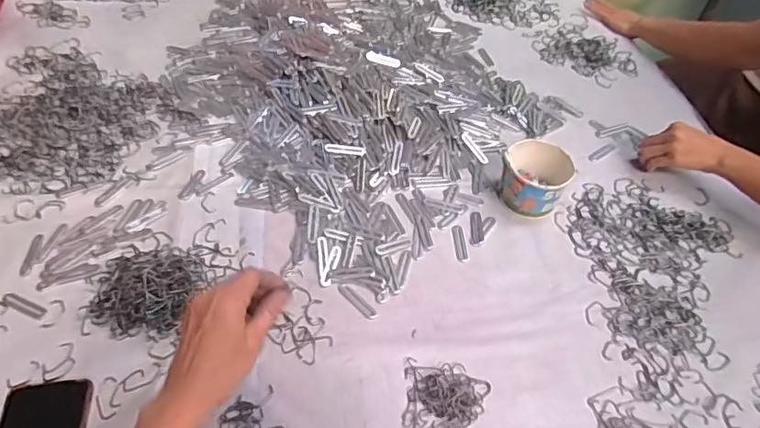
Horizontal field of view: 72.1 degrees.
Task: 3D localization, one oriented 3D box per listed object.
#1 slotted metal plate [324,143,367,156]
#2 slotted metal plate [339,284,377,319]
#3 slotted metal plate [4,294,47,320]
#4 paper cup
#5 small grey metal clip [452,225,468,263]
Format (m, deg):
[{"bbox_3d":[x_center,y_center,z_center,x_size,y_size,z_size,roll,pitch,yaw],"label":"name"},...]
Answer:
[{"bbox_3d":[-0.050,-0.093,0.758,0.060,0.004,0.013,7,85,-1],"label":"slotted metal plate"},{"bbox_3d":[-0.026,0.102,0.617,0.058,0.004,0.012,39,57,25],"label":"slotted metal plate"},{"bbox_3d":[-0.400,0.104,0.589,0.054,0.005,0.012,21,51,12],"label":"slotted metal plate"},{"bbox_3d":[0.212,-0.046,0.723,0.090,0.069,0.084,3,50,-3],"label":"paper cup"},{"bbox_3d":[0.107,0.040,0.693,0.016,0.004,0.060,0,50,-5],"label":"small grey metal clip"}]

